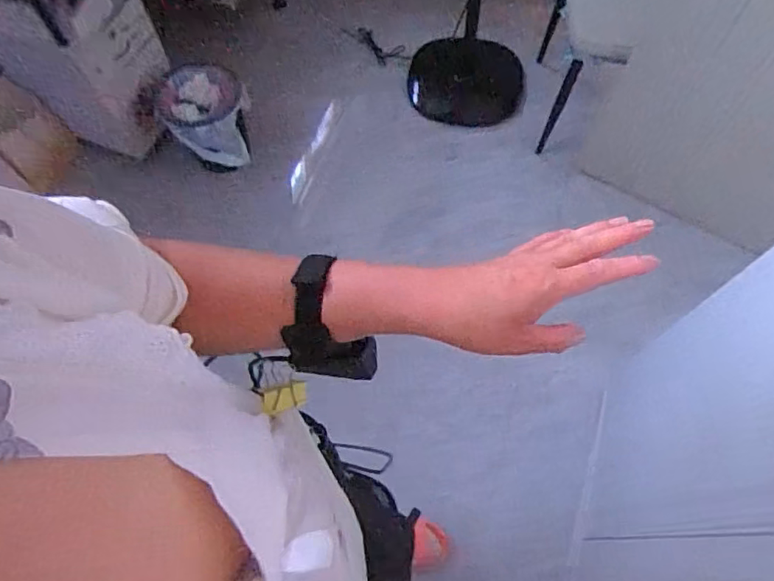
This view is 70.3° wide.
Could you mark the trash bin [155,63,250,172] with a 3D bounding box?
[{"bbox_3d":[-0.522,-0.506,1.625,0.243,0.233,0.244,0,64,1],"label":"trash bin"}]

